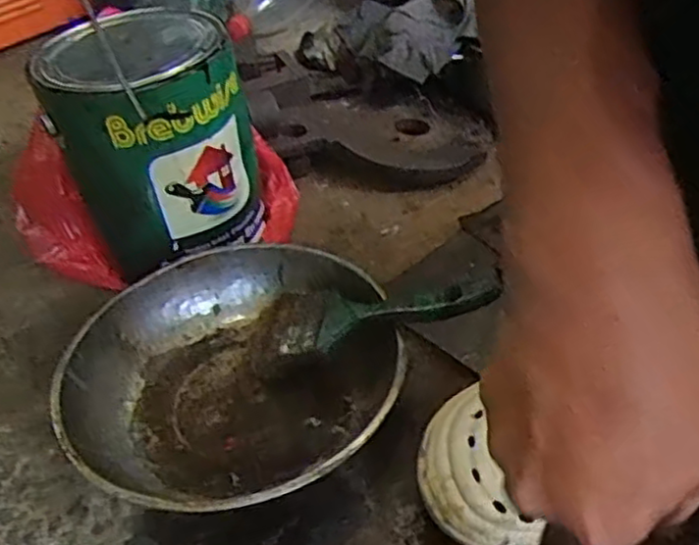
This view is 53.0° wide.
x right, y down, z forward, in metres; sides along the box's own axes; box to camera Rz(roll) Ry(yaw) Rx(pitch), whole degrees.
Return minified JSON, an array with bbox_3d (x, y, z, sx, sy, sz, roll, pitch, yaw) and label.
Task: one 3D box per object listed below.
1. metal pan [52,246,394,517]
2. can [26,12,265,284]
[{"bbox_3d":[-0.088,0.073,0.526,0.236,0.061,0.245,-4,43,4],"label":"metal pan"},{"bbox_3d":[-0.171,-0.118,0.634,0.153,0.184,0.156,-4,43,4],"label":"can"}]

